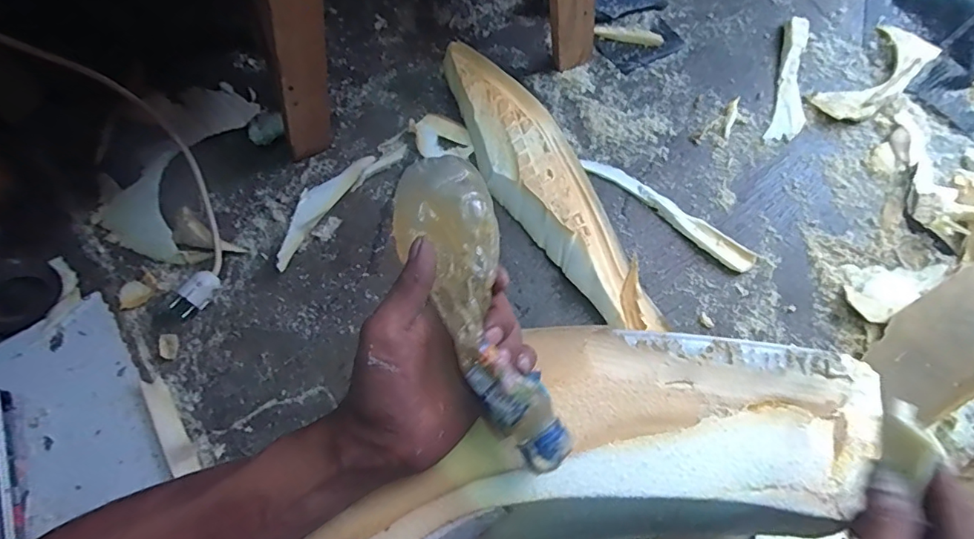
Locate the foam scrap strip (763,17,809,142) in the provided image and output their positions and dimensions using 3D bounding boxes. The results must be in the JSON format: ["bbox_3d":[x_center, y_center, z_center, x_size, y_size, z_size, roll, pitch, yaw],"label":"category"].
[{"bbox_3d":[0.469,-0.292,0.799,0.050,0.021,0.221,16,72,4],"label":"foam scrap strip"}]

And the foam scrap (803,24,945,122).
[{"bbox_3d":[0.592,-0.300,0.796,0.217,0.035,0.093,-38,76,-12],"label":"foam scrap"}]

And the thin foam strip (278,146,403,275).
[{"bbox_3d":[-0.213,-0.101,0.718,0.055,0.011,0.231,39,75,11],"label":"thin foam strip"}]

